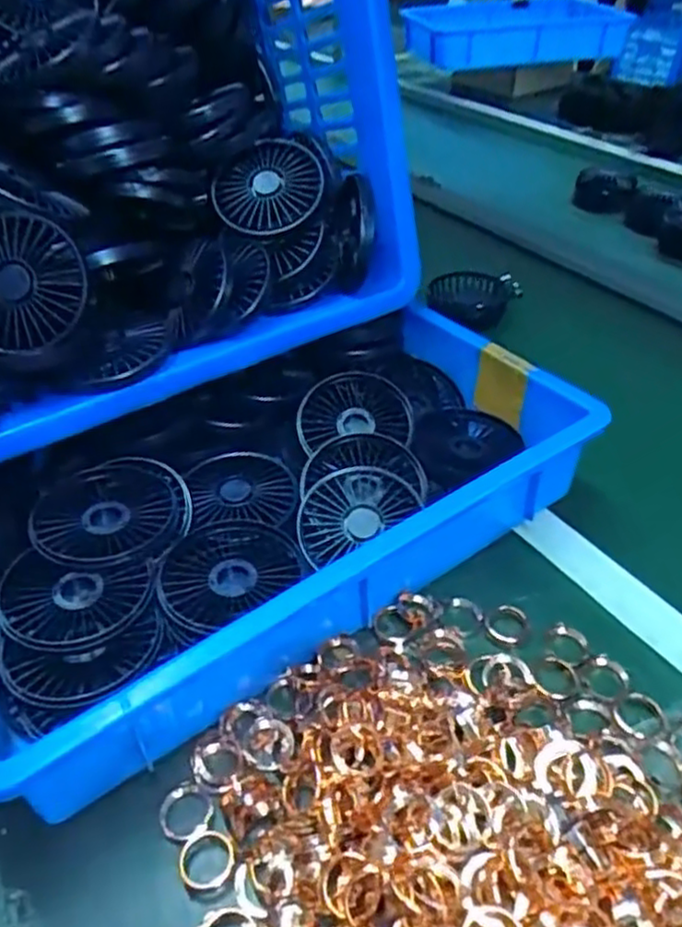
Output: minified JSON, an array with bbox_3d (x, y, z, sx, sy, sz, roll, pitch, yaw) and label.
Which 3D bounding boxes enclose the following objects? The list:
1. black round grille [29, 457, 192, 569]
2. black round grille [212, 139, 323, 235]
[{"bbox_3d":[-0.146,0.034,0.455,0.096,0.027,0.079,-25,45,-25],"label":"black round grille"},{"bbox_3d":[-0.057,-0.218,0.557,0.087,0.019,0.083,-1,77,-2],"label":"black round grille"}]

